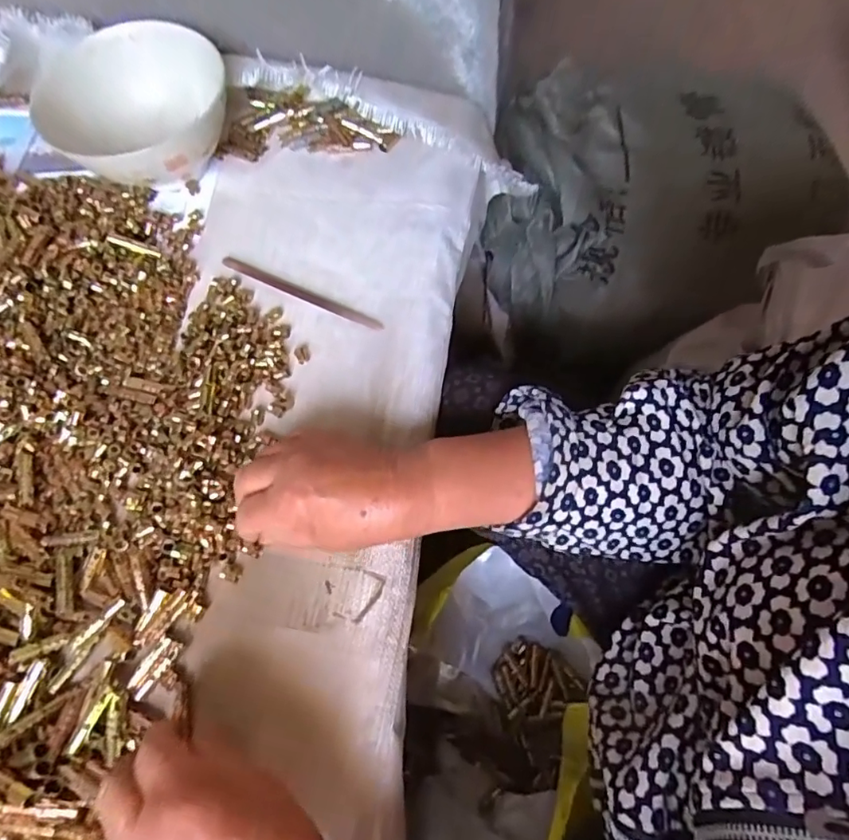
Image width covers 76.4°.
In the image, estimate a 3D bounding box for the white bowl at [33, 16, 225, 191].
[{"bbox_3d":[-0.223,-0.250,0.446,0.131,0.078,0.131,-6,71,1],"label":"white bowl"}]

